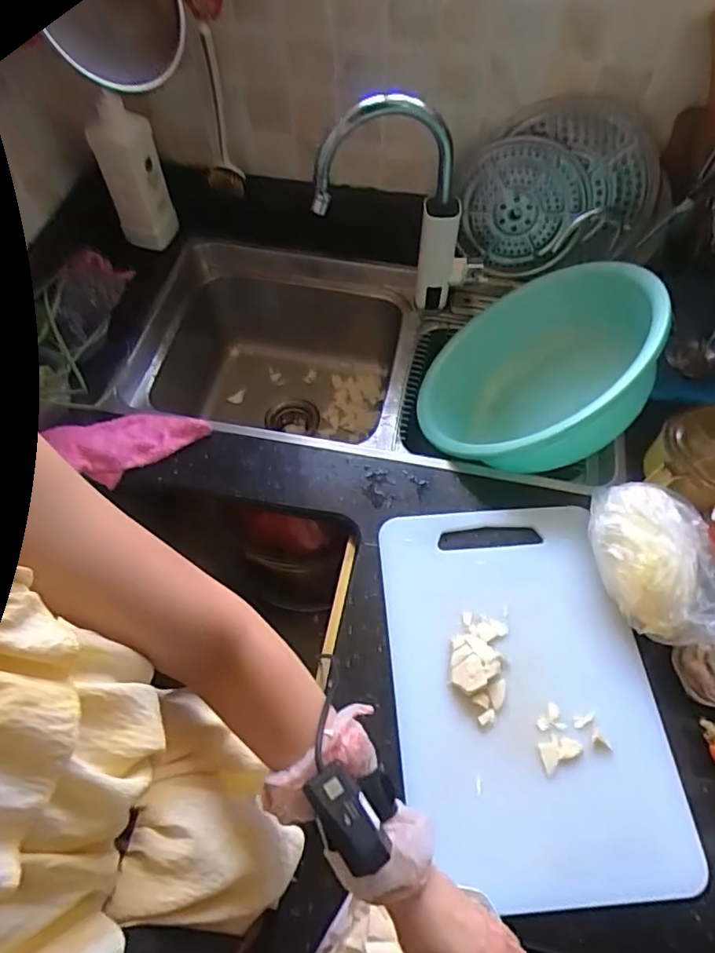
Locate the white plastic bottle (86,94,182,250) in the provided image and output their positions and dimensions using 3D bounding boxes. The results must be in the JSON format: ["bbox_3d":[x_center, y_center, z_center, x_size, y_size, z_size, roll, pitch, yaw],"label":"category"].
[{"bbox_3d":[-0.375,-0.520,1.002,0.080,0.253,0.102,14,54,12],"label":"white plastic bottle"}]

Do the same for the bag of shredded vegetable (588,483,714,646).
[{"bbox_3d":[0.362,0.107,0.696,0.133,0.084,0.202,-14,60,-8],"label":"bag of shredded vegetable"}]

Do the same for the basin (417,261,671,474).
[{"bbox_3d":[0.284,-0.156,0.891,0.354,0.125,0.371,-12,44,39],"label":"basin"}]

